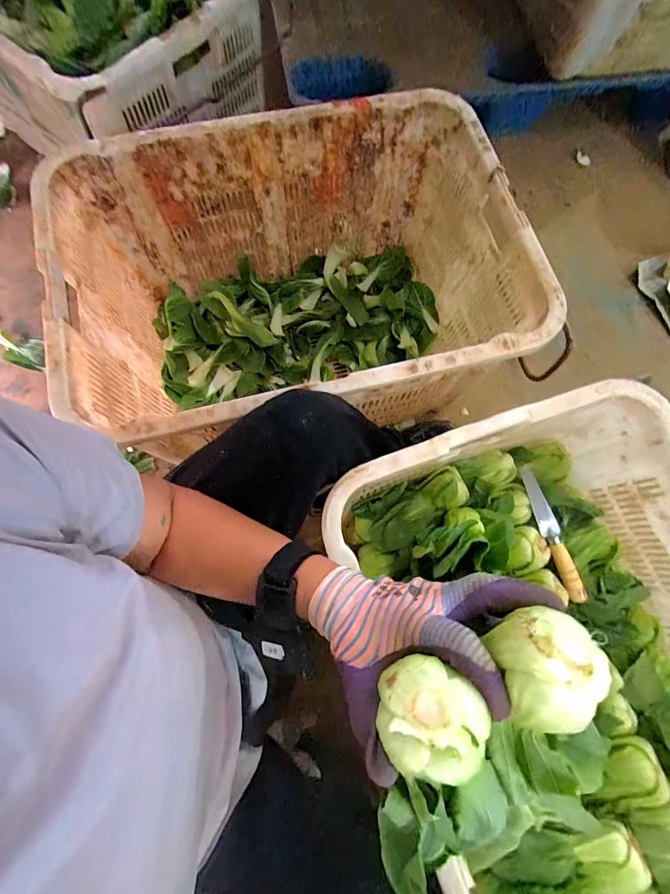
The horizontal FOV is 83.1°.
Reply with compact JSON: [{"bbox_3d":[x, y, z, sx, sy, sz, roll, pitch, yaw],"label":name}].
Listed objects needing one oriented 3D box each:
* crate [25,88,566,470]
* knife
[{"bbox_3d":[-0.058,-0.248,0.677,0.661,0.335,0.471,-14,76,-5],"label":"crate"},{"bbox_3d":[0.335,0.134,0.586,0.025,0.019,0.201,-14,77,-5],"label":"knife"}]

